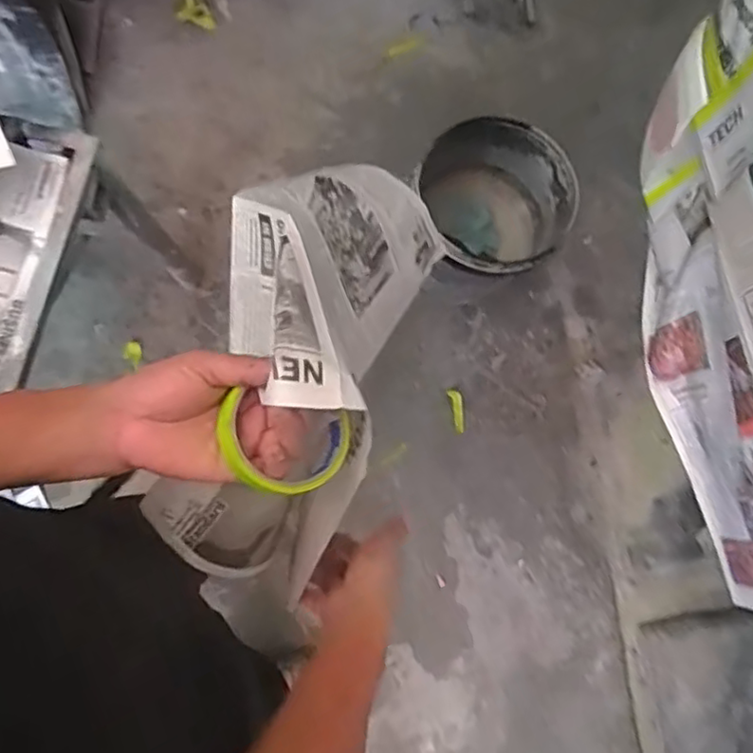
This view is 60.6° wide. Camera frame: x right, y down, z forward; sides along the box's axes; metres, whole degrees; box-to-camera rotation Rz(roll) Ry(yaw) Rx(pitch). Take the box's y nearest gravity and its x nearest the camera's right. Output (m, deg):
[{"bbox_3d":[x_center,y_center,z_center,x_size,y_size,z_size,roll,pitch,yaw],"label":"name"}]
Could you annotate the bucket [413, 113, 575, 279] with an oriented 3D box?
[{"bbox_3d":[0.208,-0.305,1.289,0.290,0.276,0.298,-8,78,-8],"label":"bucket"}]

